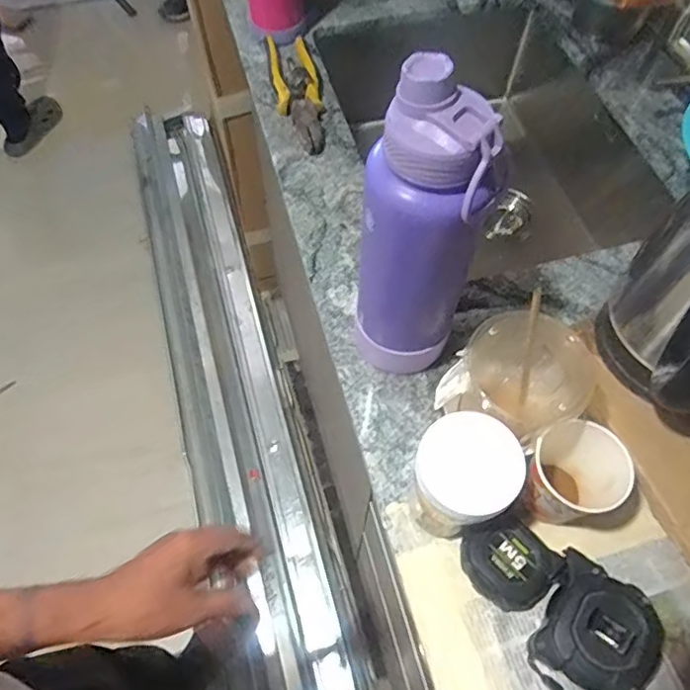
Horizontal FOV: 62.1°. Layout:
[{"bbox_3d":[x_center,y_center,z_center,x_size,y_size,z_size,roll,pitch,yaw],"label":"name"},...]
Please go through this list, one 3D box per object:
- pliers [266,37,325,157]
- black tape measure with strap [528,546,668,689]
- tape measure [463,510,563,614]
[{"bbox_3d":[-0.061,-0.331,0.750,0.060,0.026,0.203,-9,61,-5],"label":"pliers"},{"bbox_3d":[0.183,0.246,0.417,0.088,0.046,0.175,7,61,4],"label":"black tape measure with strap"},{"bbox_3d":[0.132,0.177,0.466,0.071,0.034,0.061,41,68,20],"label":"tape measure"}]

